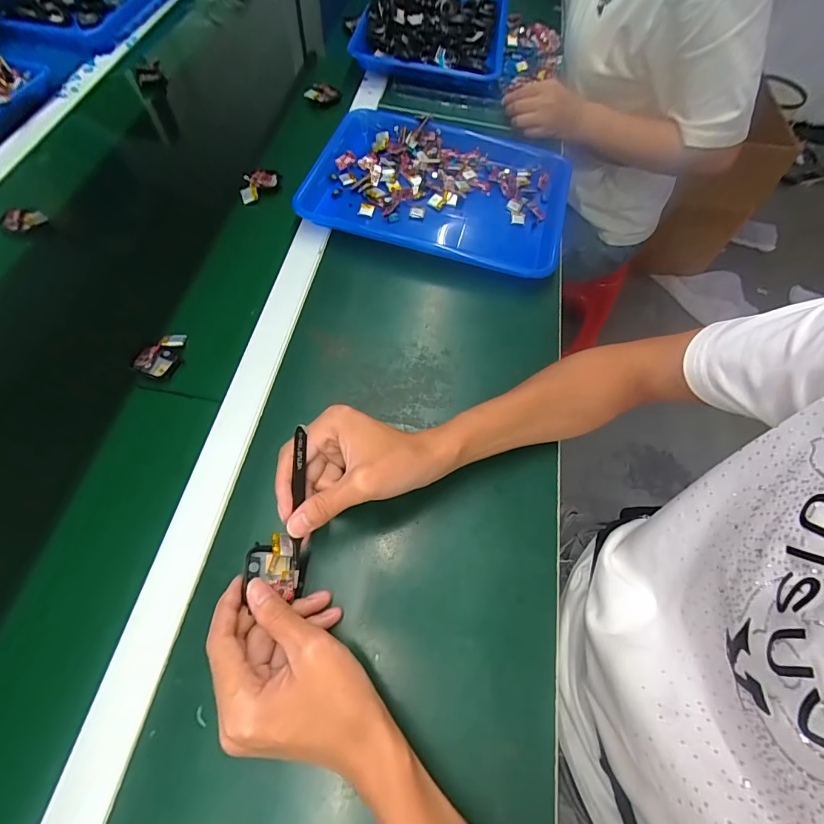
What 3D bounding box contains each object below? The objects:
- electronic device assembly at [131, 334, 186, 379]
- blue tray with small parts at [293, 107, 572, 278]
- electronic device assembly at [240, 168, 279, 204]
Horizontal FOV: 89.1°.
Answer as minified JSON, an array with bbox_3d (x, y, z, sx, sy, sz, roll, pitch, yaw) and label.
[{"bbox_3d":[-0.263,-0.061,0.439,0.035,0.016,0.055,13,63,4],"label":"electronic device assembly"},{"bbox_3d":[0.034,-0.312,0.577,0.350,0.034,0.258,16,63,5],"label":"blue tray with small parts"},{"bbox_3d":[-0.209,-0.308,0.570,0.043,0.015,0.057,17,63,6],"label":"electronic device assembly"}]

